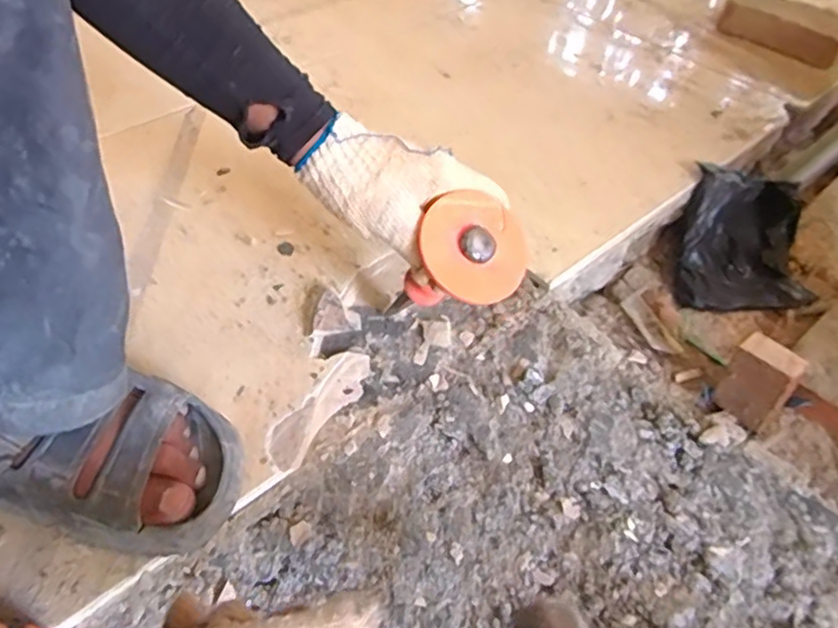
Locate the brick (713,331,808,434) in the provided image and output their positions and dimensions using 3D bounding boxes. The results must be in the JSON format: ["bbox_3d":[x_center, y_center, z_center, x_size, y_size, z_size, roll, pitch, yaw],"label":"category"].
[{"bbox_3d":[0.302,0.060,0.571,0.052,0.076,0.034,33,55,25],"label":"brick"}]

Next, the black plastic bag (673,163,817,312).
[{"bbox_3d":[0.352,-0.079,0.689,0.133,0.086,0.140,6,48,4],"label":"black plastic bag"}]

